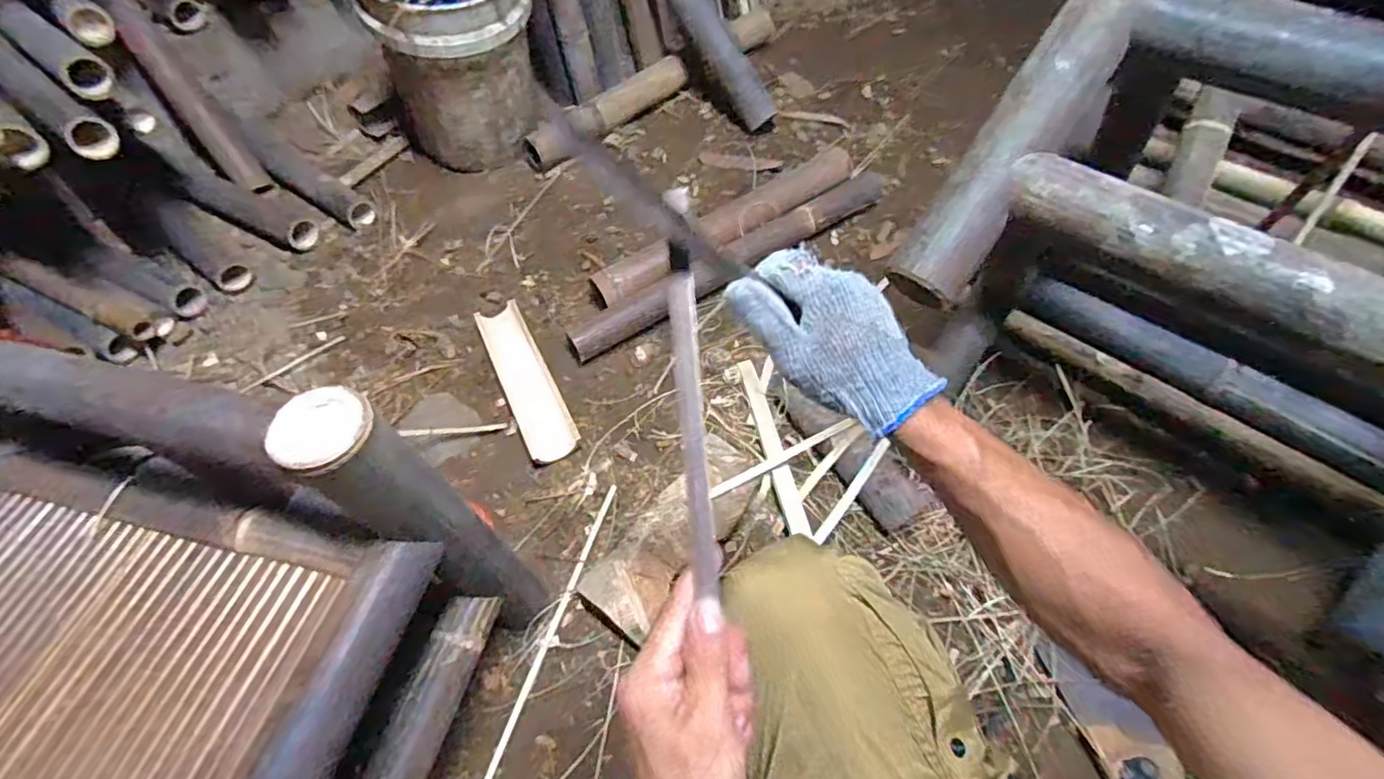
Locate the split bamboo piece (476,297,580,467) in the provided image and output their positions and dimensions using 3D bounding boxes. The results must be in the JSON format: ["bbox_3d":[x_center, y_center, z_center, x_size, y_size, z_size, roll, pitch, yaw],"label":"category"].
[{"bbox_3d":[-0.288,-0.026,1.052,0.081,0.028,0.344,-25,58,-13],"label":"split bamboo piece"}]

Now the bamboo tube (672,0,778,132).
[{"bbox_3d":[0.041,-0.747,1.294,0.072,0.440,0.057,-49,24,-25],"label":"bamboo tube"}]

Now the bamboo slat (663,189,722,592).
[{"bbox_3d":[-0.001,-0.006,0.363,0.016,0.010,0.236,-5,79,0],"label":"bamboo slat"}]

